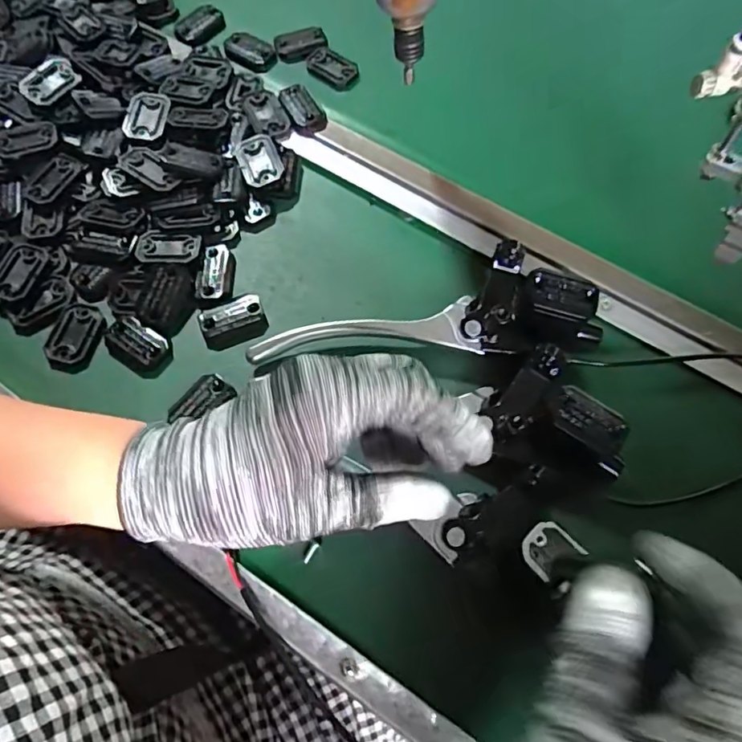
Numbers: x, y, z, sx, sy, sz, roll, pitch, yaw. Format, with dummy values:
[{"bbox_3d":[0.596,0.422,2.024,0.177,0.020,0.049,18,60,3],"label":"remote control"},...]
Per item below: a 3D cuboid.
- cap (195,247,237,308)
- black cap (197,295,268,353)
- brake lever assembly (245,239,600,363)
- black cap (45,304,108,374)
[{"bbox_3d":[-0.104,-0.065,0.368,0.023,0.009,0.047,1,67,-1],"label":"cap"},{"bbox_3d":[-0.090,-0.032,0.358,0.041,0.009,0.031,-19,68,-9],"label":"black cap"},{"bbox_3d":[0.031,-0.032,0.332,0.210,0.043,0.069,-7,67,-3],"label":"brake lever assembly"},{"bbox_3d":[-0.190,-0.022,0.351,0.032,0.006,0.046,16,67,6],"label":"black cap"}]

